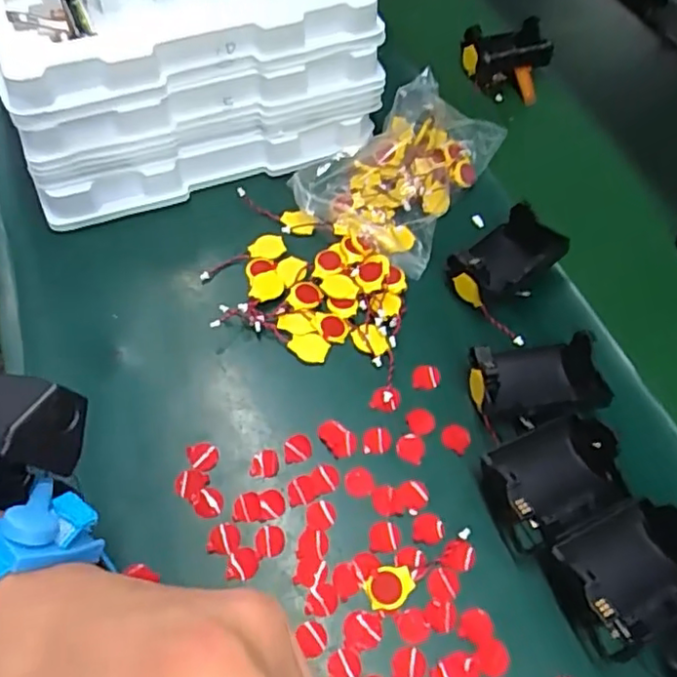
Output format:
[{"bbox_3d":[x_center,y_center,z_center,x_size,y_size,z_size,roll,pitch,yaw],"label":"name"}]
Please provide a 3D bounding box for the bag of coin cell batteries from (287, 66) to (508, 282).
[{"bbox_3d":[0.048,-0.129,0.451,0.101,0.030,0.154,28,63,17],"label":"bag of coin cell batteries"}]

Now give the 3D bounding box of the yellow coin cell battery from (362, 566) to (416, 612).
[{"bbox_3d":[0.026,0.124,0.313,0.024,0.004,0.020,-21,60,-12],"label":"yellow coin cell battery"}]

